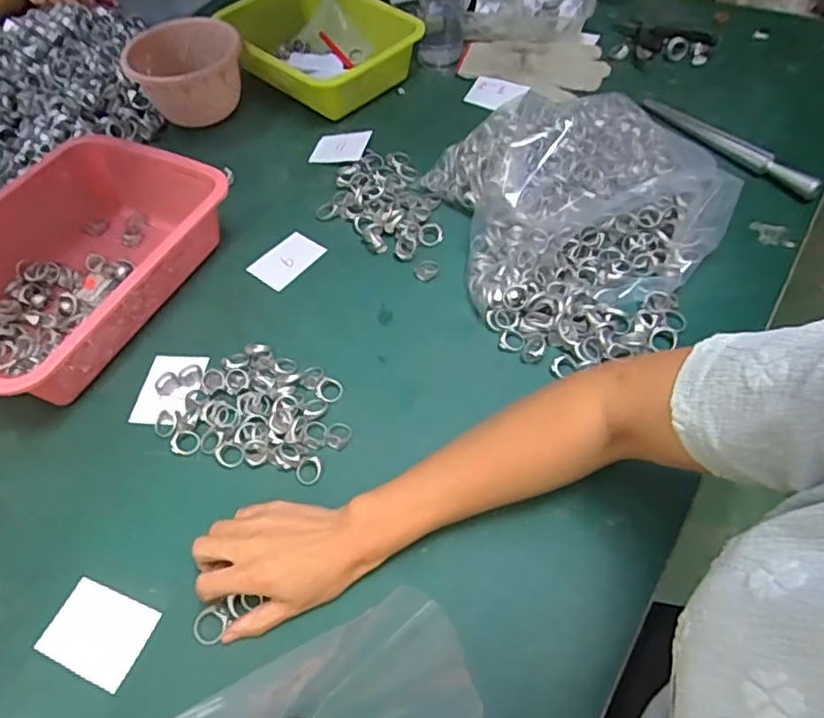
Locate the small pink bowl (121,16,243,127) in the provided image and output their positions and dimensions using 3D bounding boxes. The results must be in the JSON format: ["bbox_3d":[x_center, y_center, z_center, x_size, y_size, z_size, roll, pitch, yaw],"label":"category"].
[{"bbox_3d":[-0.294,-0.374,0.810,0.146,0.093,0.122,-15,53,-7],"label":"small pink bowl"}]

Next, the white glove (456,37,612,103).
[{"bbox_3d":[0.169,-0.415,0.845,0.195,0.027,0.131,15,56,14],"label":"white glove"}]

